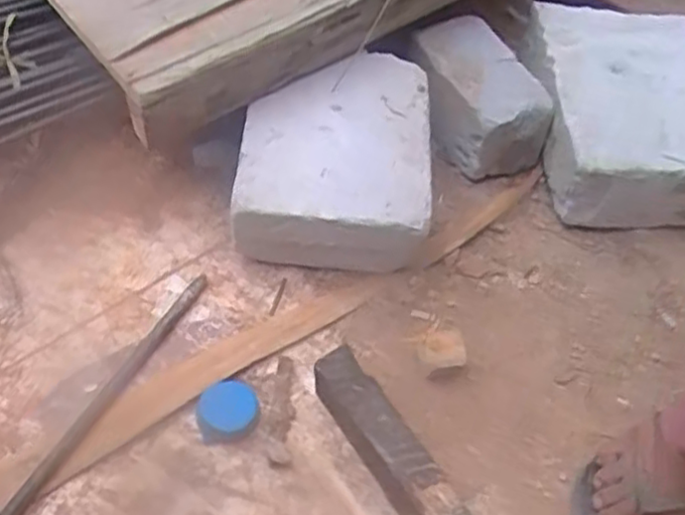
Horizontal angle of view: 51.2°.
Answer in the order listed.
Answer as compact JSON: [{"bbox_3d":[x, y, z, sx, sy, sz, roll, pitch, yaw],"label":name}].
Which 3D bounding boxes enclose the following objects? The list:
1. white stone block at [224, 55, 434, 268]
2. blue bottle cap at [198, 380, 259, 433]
[{"bbox_3d":[-0.009,-0.101,0.788,0.199,0.105,0.250,4,53,0],"label":"white stone block"},{"bbox_3d":[-0.109,0.142,0.685,0.050,0.015,0.048,1,52,-1],"label":"blue bottle cap"}]

